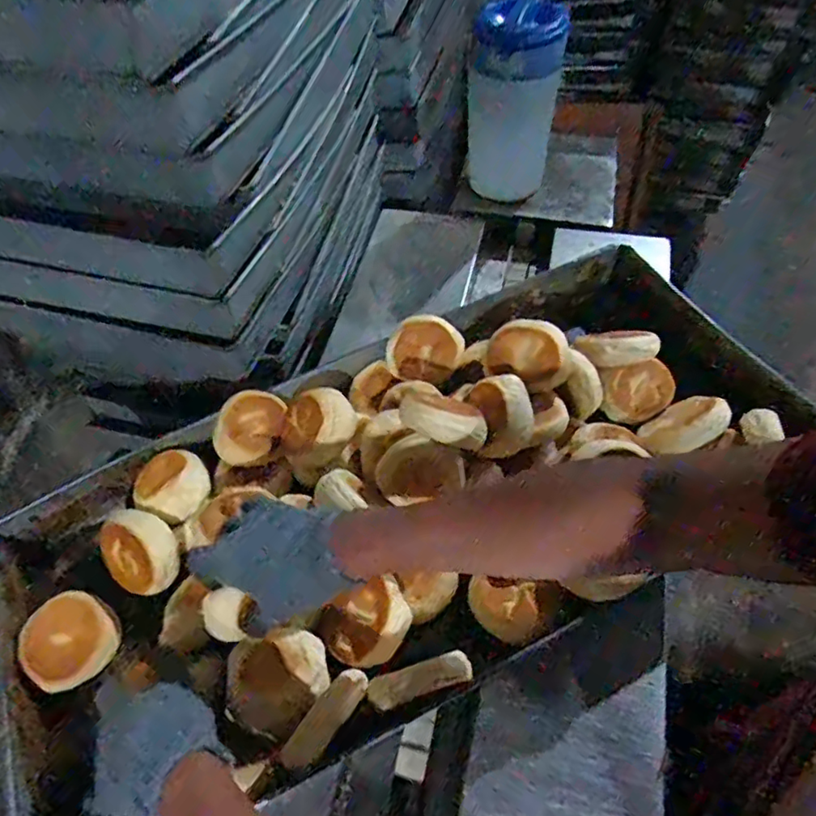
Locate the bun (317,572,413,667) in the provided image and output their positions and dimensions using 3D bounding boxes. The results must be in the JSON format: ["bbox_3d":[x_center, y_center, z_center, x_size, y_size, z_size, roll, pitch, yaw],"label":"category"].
[{"bbox_3d":[-0.038,0.200,0.559,0.083,0.034,0.059,-25,58,-12],"label":"bun"}]

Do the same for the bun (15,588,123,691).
[{"bbox_3d":[-0.333,0.229,0.592,0.082,0.052,0.081,51,50,-5],"label":"bun"}]

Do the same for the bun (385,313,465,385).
[{"bbox_3d":[0.017,-0.068,0.730,0.080,0.042,0.081,27,85,-9],"label":"bun"}]

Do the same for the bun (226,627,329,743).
[{"bbox_3d":[-0.110,0.233,0.524,0.075,0.059,0.085,25,61,20],"label":"bun"}]

